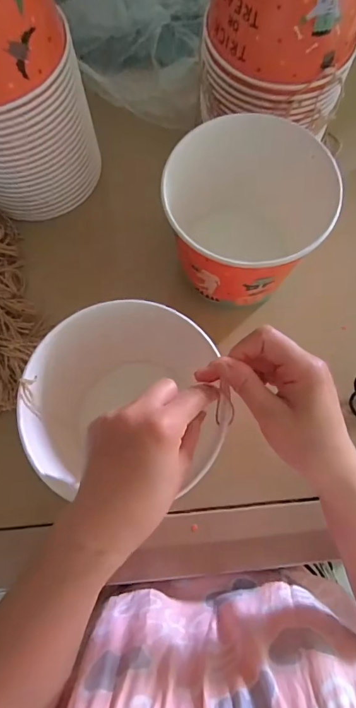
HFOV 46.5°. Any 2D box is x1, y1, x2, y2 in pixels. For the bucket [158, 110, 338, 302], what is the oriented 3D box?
[{"bbox_3d":[0.069,-0.143,0.435,0.151,0.141,0.158,0,72,0],"label":"bucket"}]

